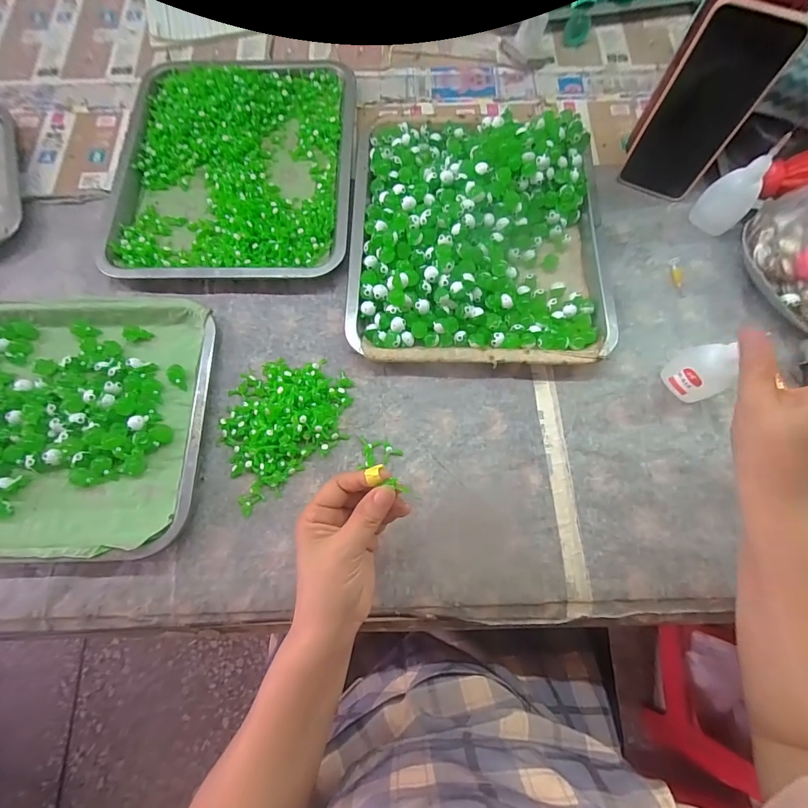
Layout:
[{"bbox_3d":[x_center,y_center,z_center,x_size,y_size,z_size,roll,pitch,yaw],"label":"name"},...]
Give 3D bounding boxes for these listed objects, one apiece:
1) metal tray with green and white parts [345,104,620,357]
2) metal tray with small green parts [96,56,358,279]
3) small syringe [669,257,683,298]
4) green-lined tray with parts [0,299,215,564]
[{"bbox_3d":[0.078,-0.180,0.415,0.257,0.039,0.285,1,74,1],"label":"metal tray with green and white parts"},{"bbox_3d":[-0.188,-0.276,0.459,0.256,0.018,0.300,0,74,1],"label":"metal tray with small green parts"},{"bbox_3d":[0.288,-0.133,0.427,0.011,0.004,0.046,-1,74,1],"label":"small syringe"},{"bbox_3d":[-0.339,0.016,0.380,0.313,0.028,0.242,-2,74,0],"label":"green-lined tray with parts"}]

